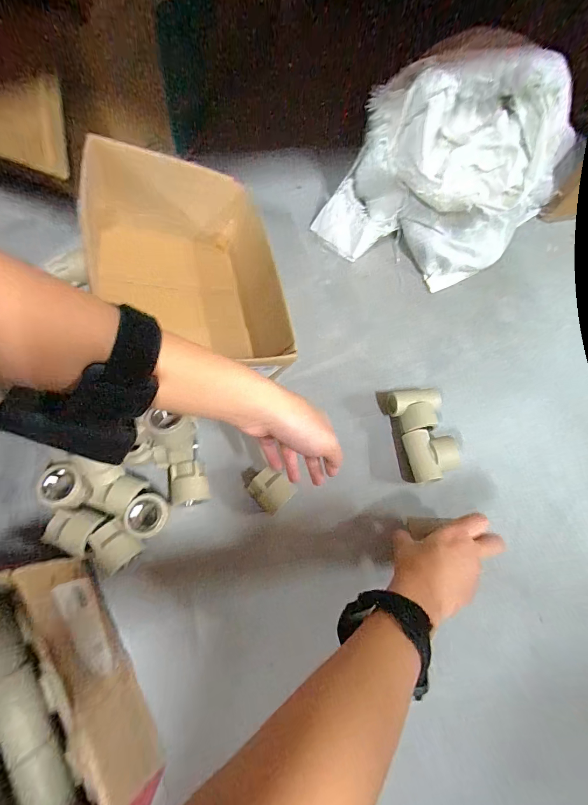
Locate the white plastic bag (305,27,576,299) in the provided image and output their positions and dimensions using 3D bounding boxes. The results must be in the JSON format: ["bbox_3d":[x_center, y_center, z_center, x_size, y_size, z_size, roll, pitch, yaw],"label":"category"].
[{"bbox_3d":[0.208,-0.325,0.485,0.275,0.221,0.217,39,71,9],"label":"white plastic bag"}]

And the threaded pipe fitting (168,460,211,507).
[{"bbox_3d":[-0.123,0.097,0.403,0.045,0.049,0.049,2,70,-5],"label":"threaded pipe fitting"}]

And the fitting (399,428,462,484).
[{"bbox_3d":[0.174,0.069,0.434,0.066,0.036,0.065,1,70,-1],"label":"fitting"}]

